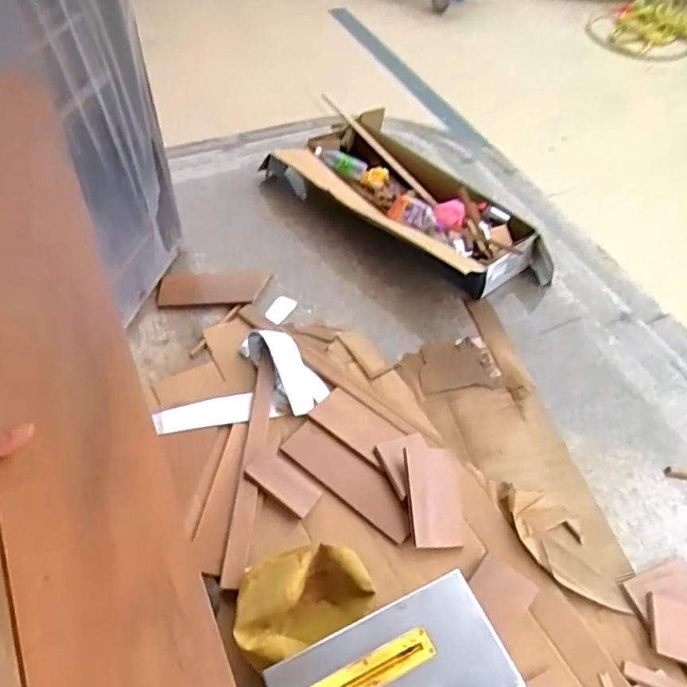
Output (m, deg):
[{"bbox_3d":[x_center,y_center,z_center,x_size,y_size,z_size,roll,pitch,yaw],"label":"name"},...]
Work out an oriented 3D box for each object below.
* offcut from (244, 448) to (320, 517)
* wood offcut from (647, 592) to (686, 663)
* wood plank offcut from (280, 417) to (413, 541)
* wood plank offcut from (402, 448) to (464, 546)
[{"bbox_3d":[-0.152,0.346,1.415,0.198,0.016,0.091,30,58,19],"label":"offcut"},{"bbox_3d":[0.736,0.629,1.232,0.129,0.014,0.124,14,54,9],"label":"wood offcut"},{"bbox_3d":[0.018,0.338,1.425,0.378,0.014,0.116,34,59,21],"label":"wood plank offcut"},{"bbox_3d":[0.221,0.374,1.380,0.120,0.011,0.237,-4,60,-1],"label":"wood plank offcut"}]

